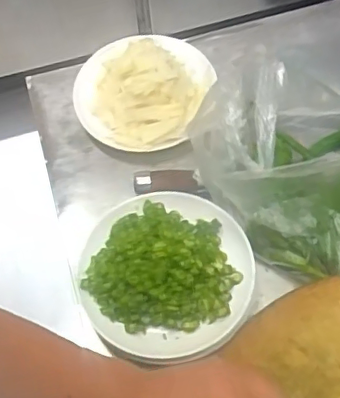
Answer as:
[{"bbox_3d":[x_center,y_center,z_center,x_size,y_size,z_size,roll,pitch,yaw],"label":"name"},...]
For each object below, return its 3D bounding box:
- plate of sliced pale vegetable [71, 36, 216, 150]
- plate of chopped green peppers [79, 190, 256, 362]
[{"bbox_3d":[-0.035,-0.150,0.763,0.184,0.075,0.169,-1,59,2],"label":"plate of sliced pale vegetable"},{"bbox_3d":[-0.006,0.077,0.630,0.187,0.040,0.187,-1,59,2],"label":"plate of chopped green peppers"}]

